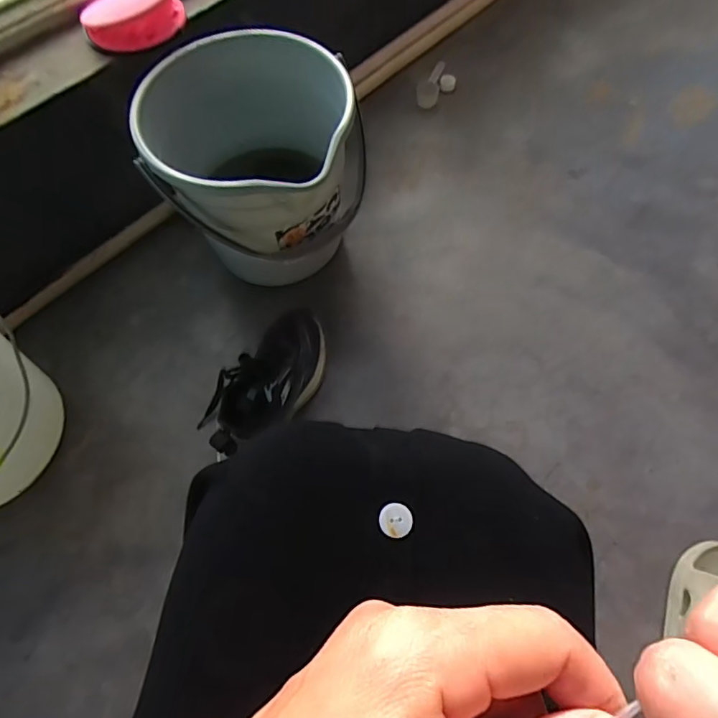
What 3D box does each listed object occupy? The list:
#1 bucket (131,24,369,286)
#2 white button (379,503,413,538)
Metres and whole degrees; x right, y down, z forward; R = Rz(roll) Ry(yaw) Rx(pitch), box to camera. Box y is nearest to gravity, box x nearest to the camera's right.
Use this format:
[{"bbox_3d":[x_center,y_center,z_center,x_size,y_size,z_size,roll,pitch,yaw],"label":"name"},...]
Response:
[{"bbox_3d":[-0.146,-0.283,0.802,0.292,0.268,0.267,-1,64,1],"label":"bucket"},{"bbox_3d":[0.022,0.098,0.313,0.020,0.005,0.020,-1,64,1],"label":"white button"}]

